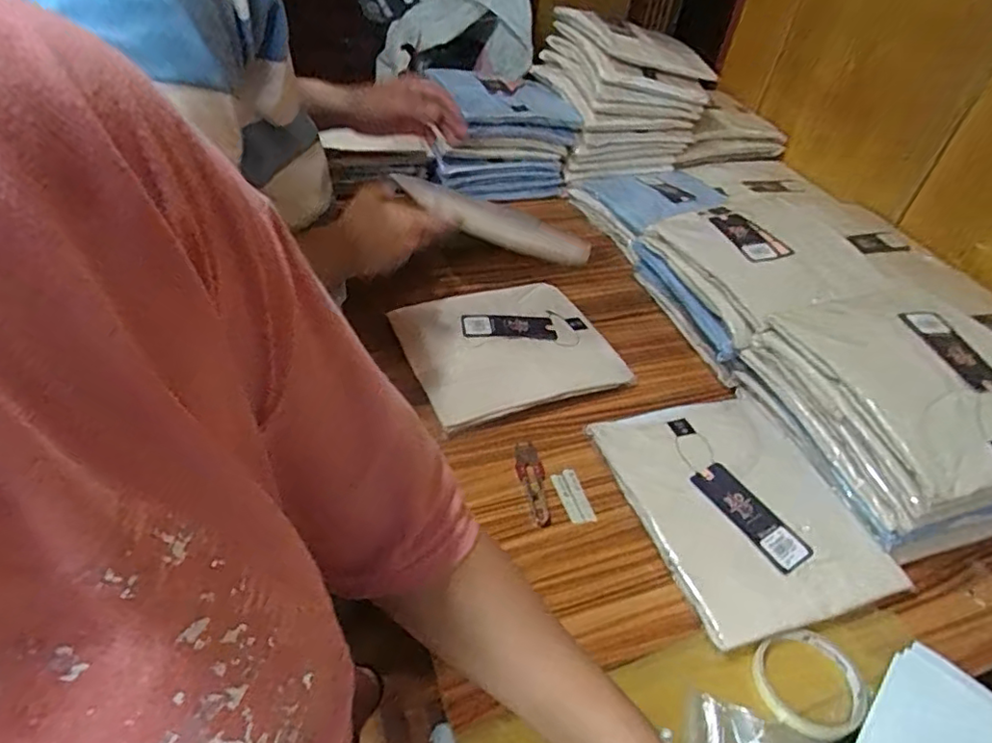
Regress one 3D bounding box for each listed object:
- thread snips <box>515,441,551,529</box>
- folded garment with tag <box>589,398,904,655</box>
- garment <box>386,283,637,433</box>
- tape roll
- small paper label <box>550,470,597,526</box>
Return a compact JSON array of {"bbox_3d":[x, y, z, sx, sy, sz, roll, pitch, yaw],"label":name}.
[{"bbox_3d":[0.037,0.111,0.618,0.027,0.005,0.109,-1,42,-8],"label":"thread snips"},{"bbox_3d":[0.242,0.129,0.607,0.210,0.027,0.255,-9,44,-17],"label":"folded garment with tag"},{"bbox_3d":[0.017,-0.032,0.755,0.246,0.032,0.207,-15,46,-23],"label":"garment"},{"bbox_3d":[0.254,0.248,0.481,0.094,0.012,0.076,-10,44,-18],"label":"tape roll"},{"bbox_3d":[0.078,0.127,0.611,0.026,0.004,0.064,-9,44,-17],"label":"small paper label"}]

